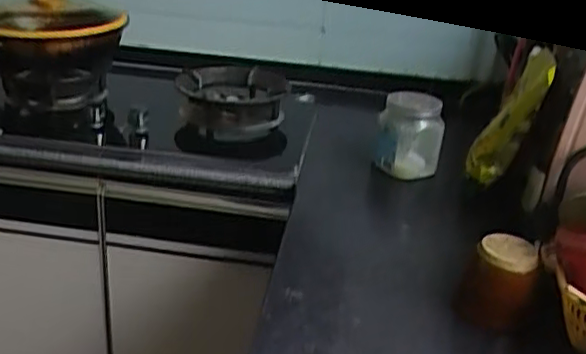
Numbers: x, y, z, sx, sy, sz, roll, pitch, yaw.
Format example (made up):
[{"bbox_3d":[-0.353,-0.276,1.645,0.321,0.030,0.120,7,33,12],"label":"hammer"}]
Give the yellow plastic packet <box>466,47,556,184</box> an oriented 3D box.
[{"bbox_3d":[0.361,-0.100,1.094,0.059,0.240,0.069,16,18,-31],"label":"yellow plastic packet"}]

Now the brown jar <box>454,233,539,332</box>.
[{"bbox_3d":[0.255,0.135,0.821,0.081,0.115,0.068,15,28,19],"label":"brown jar"}]

